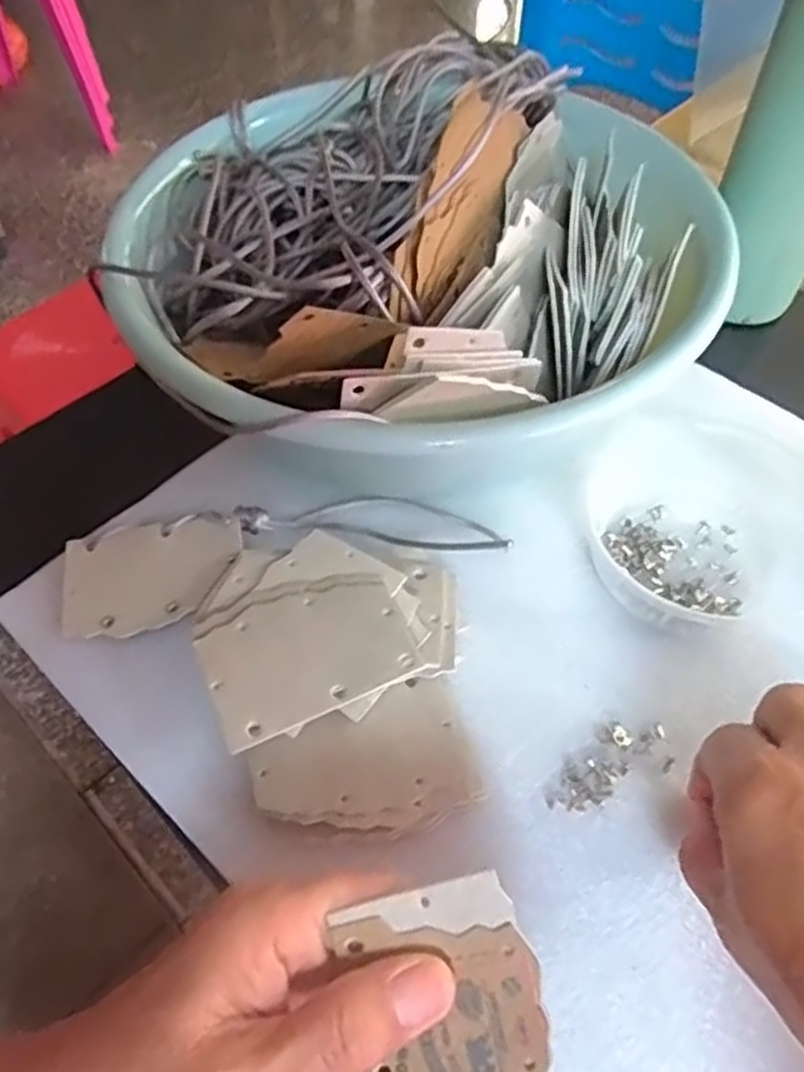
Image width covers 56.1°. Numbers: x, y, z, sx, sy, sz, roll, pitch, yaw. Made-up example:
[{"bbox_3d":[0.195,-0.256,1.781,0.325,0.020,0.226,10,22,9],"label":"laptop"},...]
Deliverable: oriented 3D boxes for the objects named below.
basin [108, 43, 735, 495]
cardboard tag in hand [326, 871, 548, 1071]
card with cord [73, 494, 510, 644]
[{"bbox_3d":[-0.006,-0.147,0.390,0.265,0.114,0.267,0,56,0],"label":"basin"},{"bbox_3d":[0.014,0.144,0.214,0.053,0.004,0.083,-14,80,4],"label":"cardboard tag in hand"},{"bbox_3d":[-0.058,0.005,0.367,0.204,0.015,0.055,-12,56,-7],"label":"card with cord"}]

